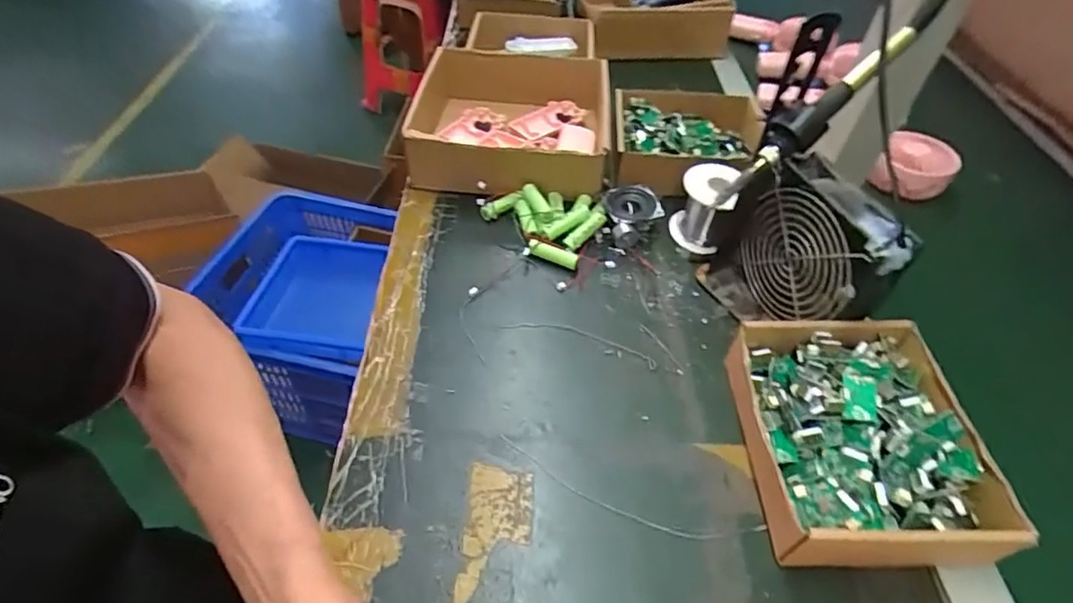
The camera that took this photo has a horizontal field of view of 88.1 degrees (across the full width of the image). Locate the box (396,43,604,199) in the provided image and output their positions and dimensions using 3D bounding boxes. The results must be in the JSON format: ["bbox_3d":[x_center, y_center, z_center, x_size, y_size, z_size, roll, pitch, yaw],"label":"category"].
[{"bbox_3d":[-0.032,-0.211,0.657,0.227,0.071,0.222,5,48,1],"label":"box"}]

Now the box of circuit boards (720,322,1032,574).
[{"bbox_3d":[0.221,0.094,0.391,0.151,0.060,0.166,3,48,-1],"label":"box of circuit boards"}]

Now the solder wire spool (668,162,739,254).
[{"bbox_3d":[0.165,-0.091,0.550,0.053,0.077,0.054,2,48,-2],"label":"solder wire spool"}]

